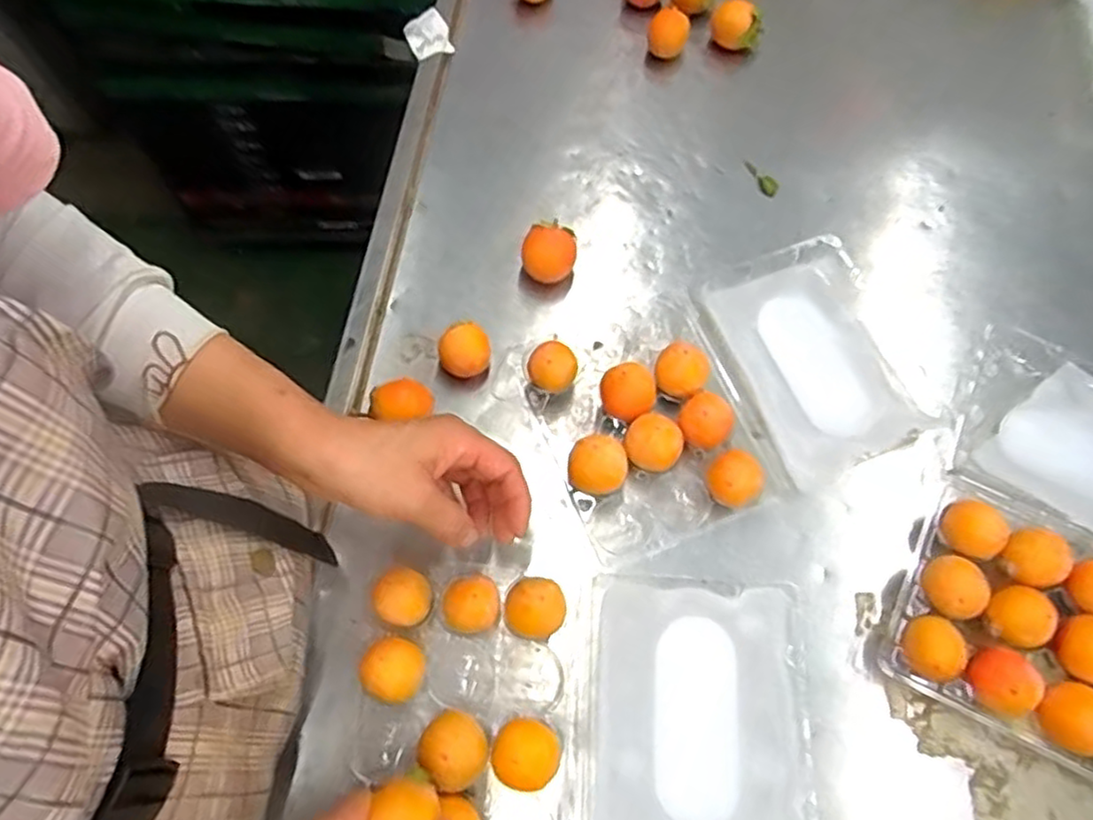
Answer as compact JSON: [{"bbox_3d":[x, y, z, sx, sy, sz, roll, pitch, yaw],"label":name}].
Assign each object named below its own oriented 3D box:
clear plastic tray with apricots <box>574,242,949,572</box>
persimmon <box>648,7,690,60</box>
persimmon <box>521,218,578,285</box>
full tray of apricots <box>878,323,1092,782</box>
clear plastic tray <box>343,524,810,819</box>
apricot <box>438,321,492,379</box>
[{"bbox_3d":[0.144,-0.017,0.544,0.291,0.052,0.186,-23,71,-8],"label":"clear plastic tray with apricots"},{"bbox_3d":[0.120,-0.372,0.689,0.038,0.031,0.038,6,69,2],"label":"persimmon"},{"bbox_3d":[0.002,-0.129,0.597,0.046,0.045,0.044,0,69,0],"label":"persimmon"},{"bbox_3d":[0.388,0.094,0.498,0.209,0.043,0.305,27,71,10],"label":"full tray of apricots"},{"bbox_3d":[0.028,0.203,0.463,0.283,0.069,0.188,5,67,3],"label":"clear plastic tray"},{"bbox_3d":[-0.065,-0.044,0.564,0.040,0.038,0.040,0,69,0],"label":"apricot"}]

